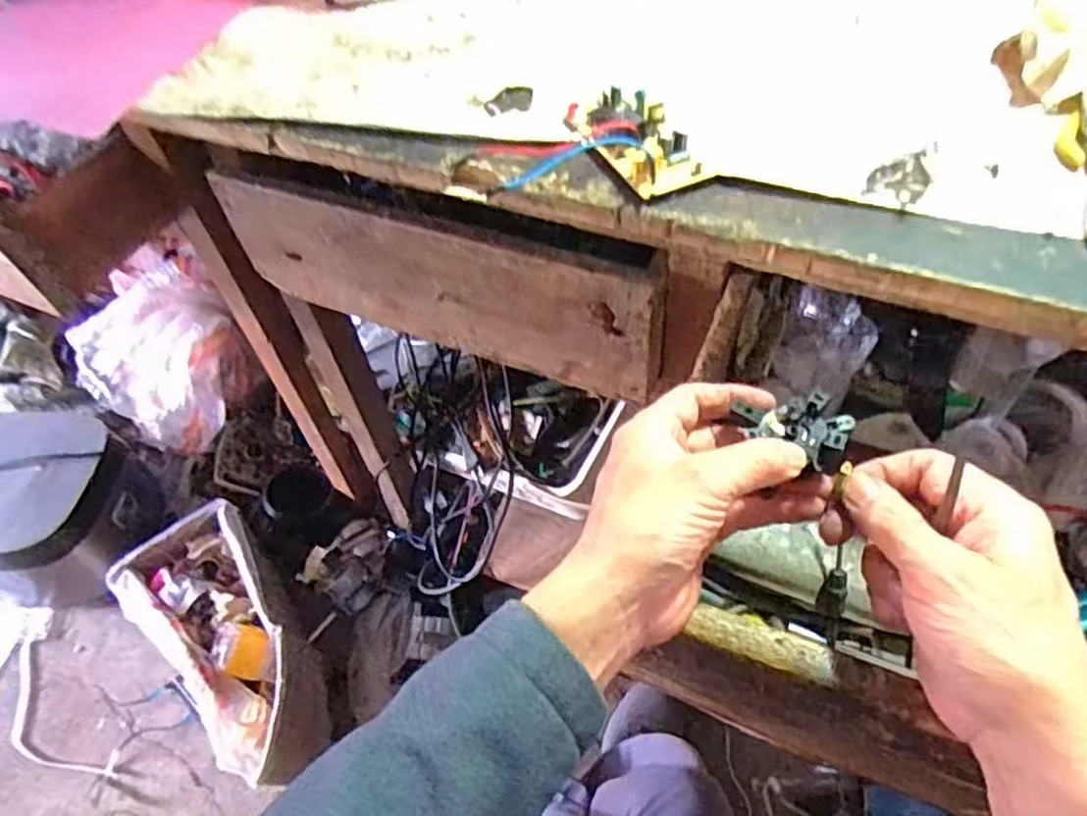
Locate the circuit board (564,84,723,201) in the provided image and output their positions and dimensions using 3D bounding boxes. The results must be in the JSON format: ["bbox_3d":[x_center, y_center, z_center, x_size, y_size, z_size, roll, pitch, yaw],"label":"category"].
[{"bbox_3d":[0.055,-0.165,0.422,0.048,0.021,0.102,-22,55,-12],"label":"circuit board"}]

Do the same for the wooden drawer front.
[{"bbox_3d":[-0.097,-0.099,0.571,0.391,0.126,0.022,19,57,17],"label":"wooden drawer front"}]

